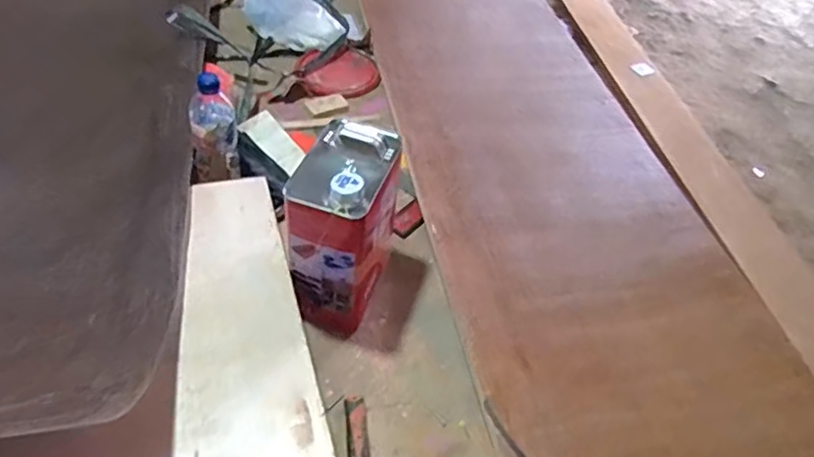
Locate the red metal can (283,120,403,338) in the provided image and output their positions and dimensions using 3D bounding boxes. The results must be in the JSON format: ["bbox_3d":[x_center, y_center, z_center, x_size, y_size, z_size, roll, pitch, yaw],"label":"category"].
[{"bbox_3d":[-0.081,-0.008,0.803,0.112,0.225,0.162,12,45,5],"label":"red metal can"}]

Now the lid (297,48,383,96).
[{"bbox_3d":[-0.140,-0.323,1.263,0.163,0.025,0.144,-11,47,-17],"label":"lid"}]

